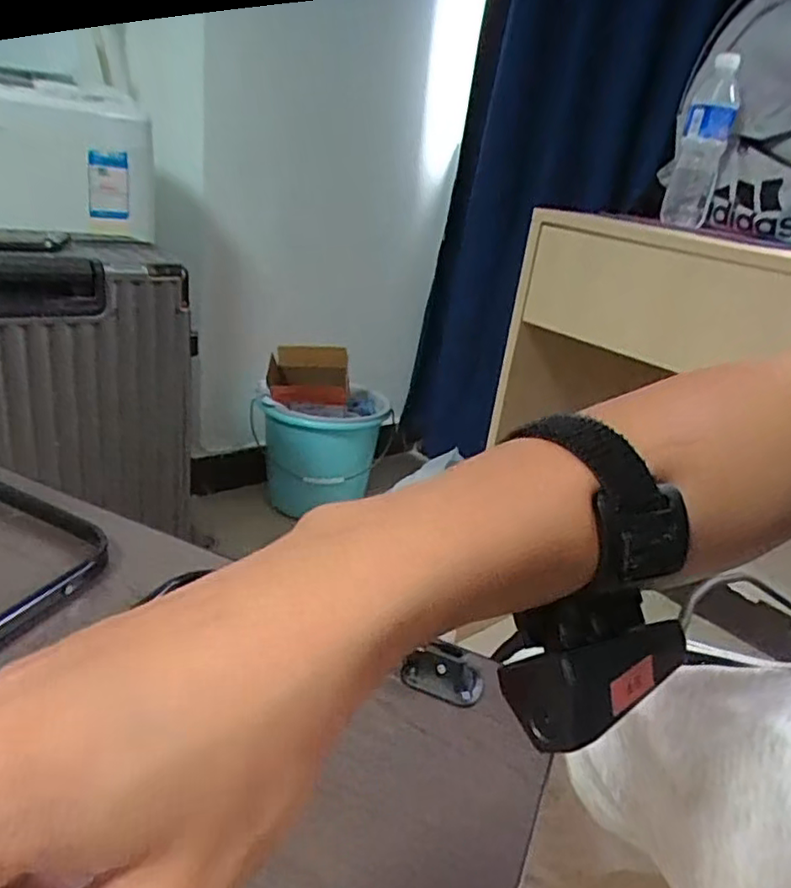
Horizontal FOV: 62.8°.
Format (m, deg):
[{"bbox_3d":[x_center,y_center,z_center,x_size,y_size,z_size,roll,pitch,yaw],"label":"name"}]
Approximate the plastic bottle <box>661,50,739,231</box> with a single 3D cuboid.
[{"bbox_3d":[0.464,-0.453,0.986,0.076,0.222,0.085,17,24,21],"label":"plastic bottle"}]

